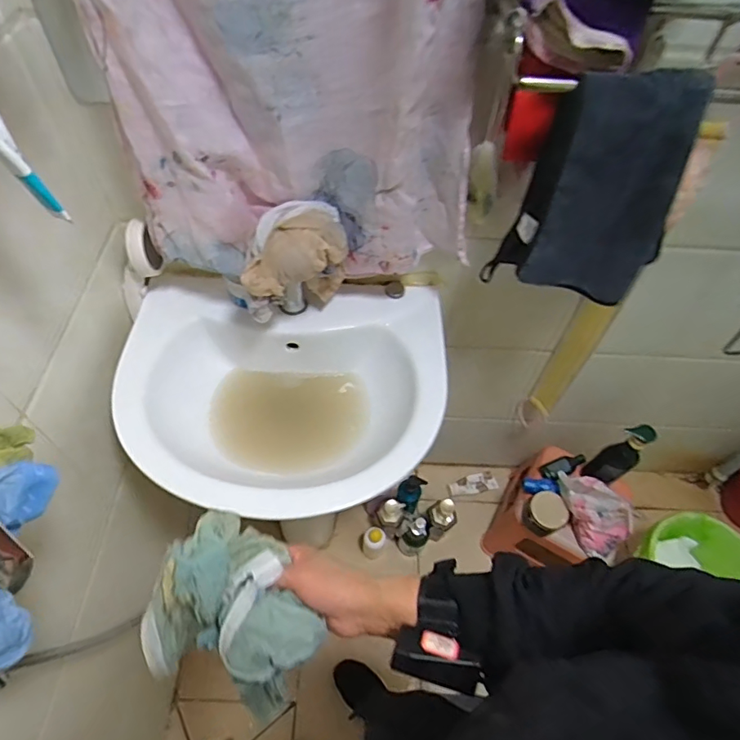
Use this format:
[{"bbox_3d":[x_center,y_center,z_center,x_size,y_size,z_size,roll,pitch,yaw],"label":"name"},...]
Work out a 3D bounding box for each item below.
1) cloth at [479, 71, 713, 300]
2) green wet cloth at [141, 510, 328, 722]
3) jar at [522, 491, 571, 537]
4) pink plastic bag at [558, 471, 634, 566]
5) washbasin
[{"bbox_3d":[0.301,-0.218,0.646,0.198,0.270,0.078,9,55,3],"label":"cloth"},{"bbox_3d":[-0.116,0.211,0.454,0.141,0.069,0.133,23,57,13],"label":"green wet cloth"},{"bbox_3d":[0.419,0.341,1.213,0.085,0.102,0.098,-33,63,-23],"label":"jar"},{"bbox_3d":[0.508,0.317,1.172,0.080,0.190,0.196,-24,60,-18],"label":"pink plastic bag"},{"bbox_3d":[-0.141,0.040,0.896,0.541,0.153,0.384,-1,55,-4],"label":"washbasin"}]

